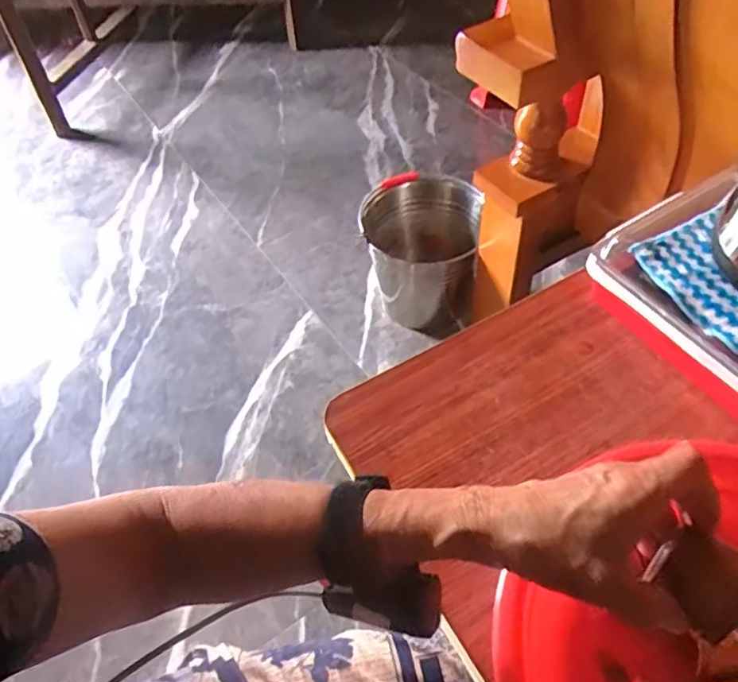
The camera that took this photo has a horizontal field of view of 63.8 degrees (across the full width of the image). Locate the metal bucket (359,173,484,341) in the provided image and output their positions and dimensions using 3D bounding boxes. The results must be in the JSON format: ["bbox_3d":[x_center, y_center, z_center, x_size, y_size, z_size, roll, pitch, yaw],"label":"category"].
[{"bbox_3d":[0.107,-0.185,1.234,0.216,0.231,0.239,-4,51,2],"label":"metal bucket"}]

